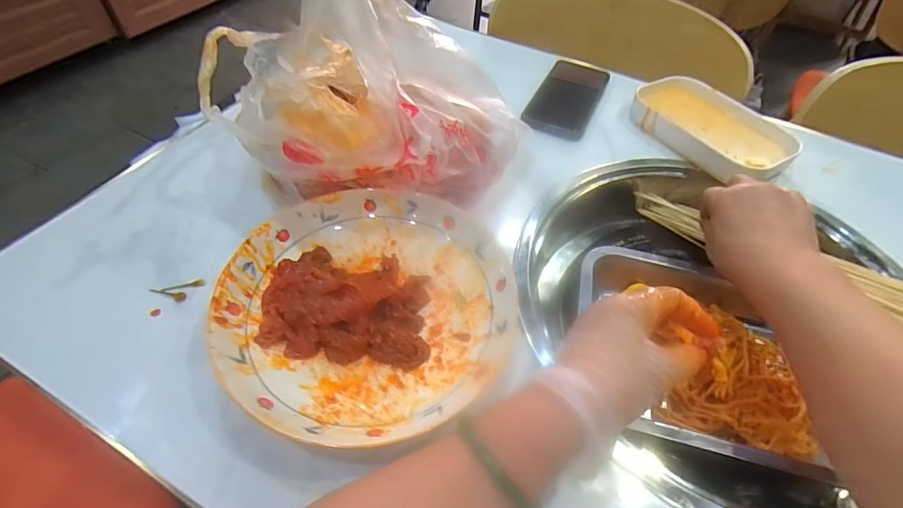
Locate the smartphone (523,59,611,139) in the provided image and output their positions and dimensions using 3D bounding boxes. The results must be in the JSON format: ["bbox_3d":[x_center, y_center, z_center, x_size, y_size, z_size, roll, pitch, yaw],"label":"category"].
[{"bbox_3d":[0.158,-0.214,0.600,0.081,0.010,0.181,22,53,13],"label":"smartphone"}]

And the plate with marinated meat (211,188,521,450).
[{"bbox_3d":[-0.063,0.041,0.360,0.222,0.042,0.220,2,51,-2],"label":"plate with marinated meat"}]

